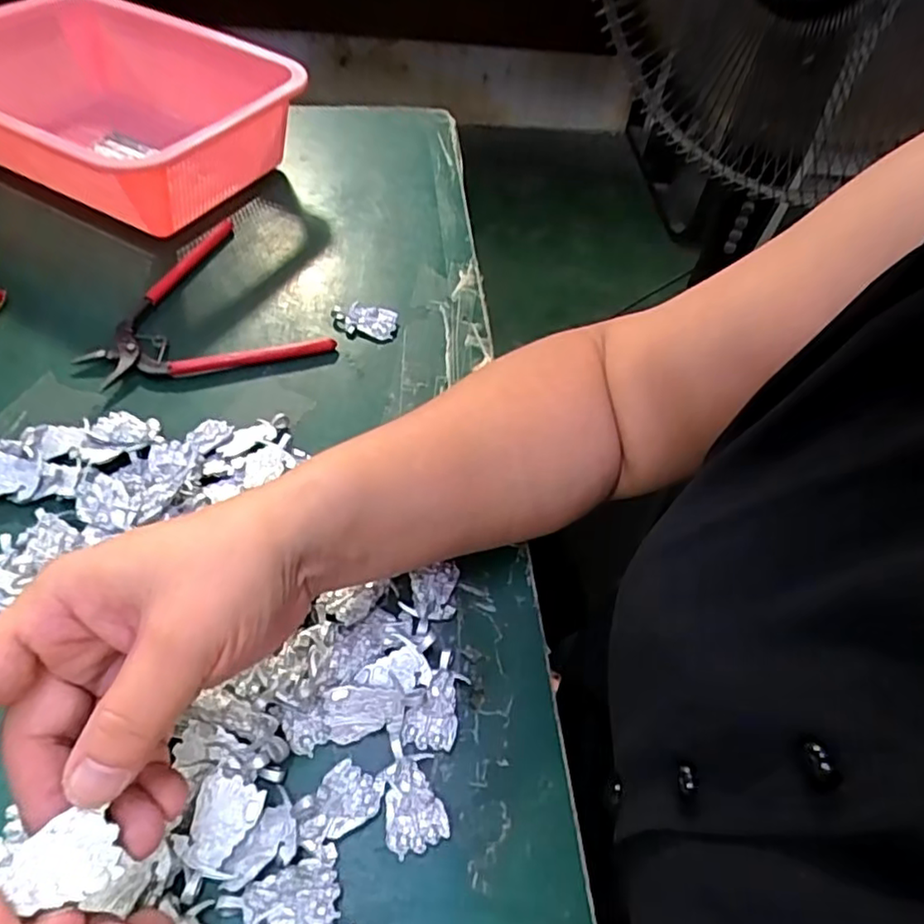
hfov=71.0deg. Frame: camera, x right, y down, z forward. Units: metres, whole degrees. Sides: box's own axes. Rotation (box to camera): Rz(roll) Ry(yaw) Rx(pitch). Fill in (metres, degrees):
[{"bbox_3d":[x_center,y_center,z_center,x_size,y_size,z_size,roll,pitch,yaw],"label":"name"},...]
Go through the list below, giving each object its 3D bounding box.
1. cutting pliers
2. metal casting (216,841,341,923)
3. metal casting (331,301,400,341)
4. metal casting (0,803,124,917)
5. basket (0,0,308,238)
[{"bbox_3d":[-0.176,-0.113,0.436,0.146,0.010,0.146,-13,55,-14],"label":"cutting pliers"},{"bbox_3d":[-0.058,0.171,0.231,0.040,0.008,0.049,-22,58,-20],"label":"metal casting"},{"bbox_3d":[-0.066,-0.097,0.436,0.043,0.008,0.024,14,53,6],"label":"metal casting"},{"bbox_3d":[-0.117,0.113,0.186,0.034,0.009,0.022,16,58,-25],"label":"metal casting"},{"bbox_3d":[-0.278,-0.273,0.503,0.267,0.080,0.189,29,56,16],"label":"basket"}]

